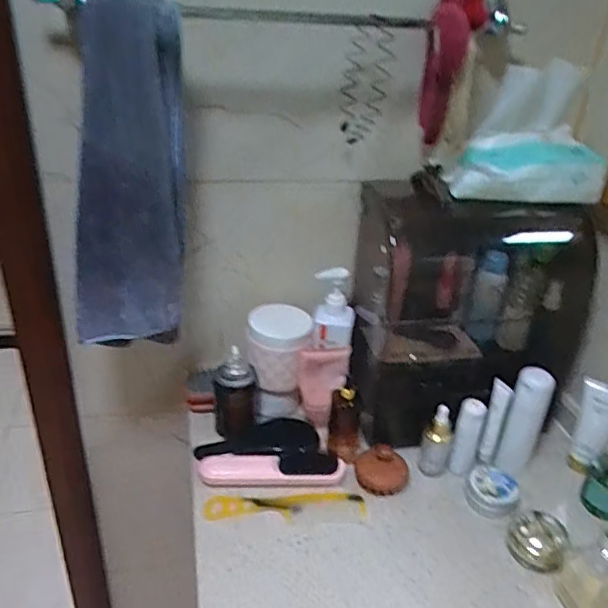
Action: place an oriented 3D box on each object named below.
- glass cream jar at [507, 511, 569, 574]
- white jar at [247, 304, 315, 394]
[{"bbox_3d":[0.290,0.289,0.702,0.064,0.035,0.074,18,32,24],"label":"glass cream jar"},{"bbox_3d":[-0.039,0.066,0.870,0.103,0.103,0.088,3,29,-2],"label":"white jar"}]

